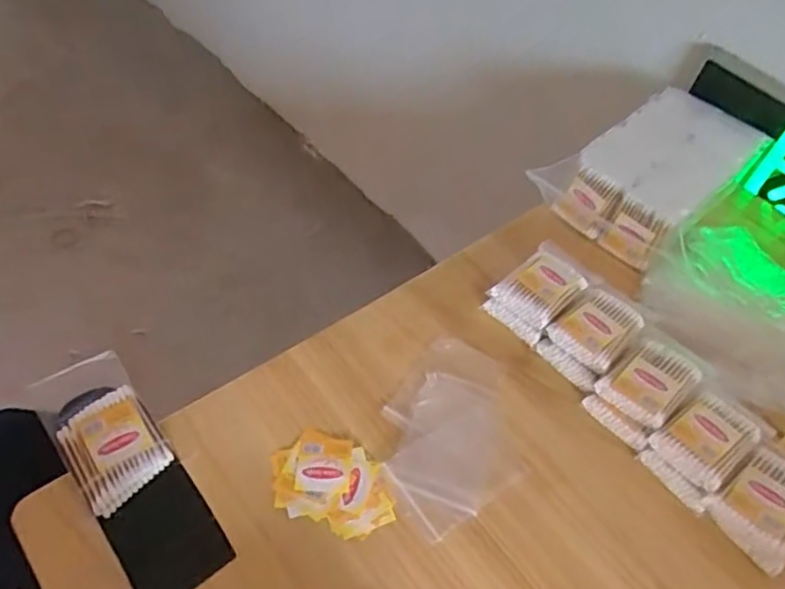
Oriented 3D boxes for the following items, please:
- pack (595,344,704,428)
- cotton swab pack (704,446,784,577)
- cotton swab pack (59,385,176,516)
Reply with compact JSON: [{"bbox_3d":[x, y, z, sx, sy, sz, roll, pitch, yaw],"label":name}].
[{"bbox_3d":[0.211,0.070,0.519,0.078,0.013,0.054,-36,62,-27],"label":"pack"},{"bbox_3d":[0.276,0.156,0.470,0.070,0.032,0.060,-33,61,-28],"label":"cotton swab pack"},{"bbox_3d":[-0.198,0.111,0.457,0.060,0.013,0.080,-28,59,-26],"label":"cotton swab pack"}]

